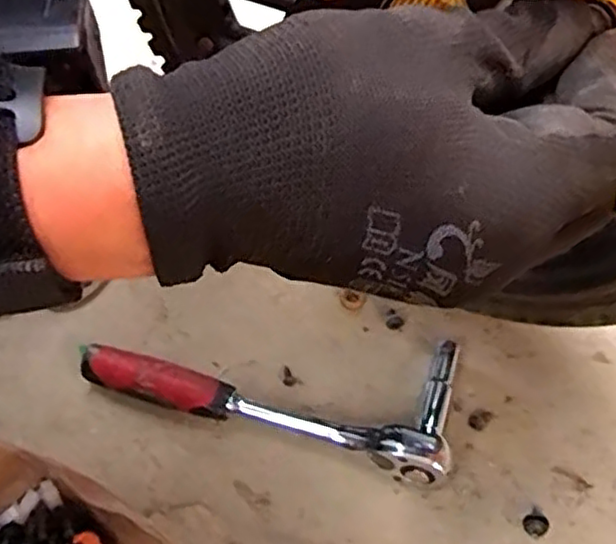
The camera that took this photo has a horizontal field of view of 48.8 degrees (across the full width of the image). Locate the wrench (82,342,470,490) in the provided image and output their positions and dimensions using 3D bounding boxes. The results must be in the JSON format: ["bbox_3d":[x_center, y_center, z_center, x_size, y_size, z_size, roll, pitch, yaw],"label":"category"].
[{"bbox_3d":[-0.022,0.066,0.462,0.240,0.034,0.097,14,56,9],"label":"wrench"}]

